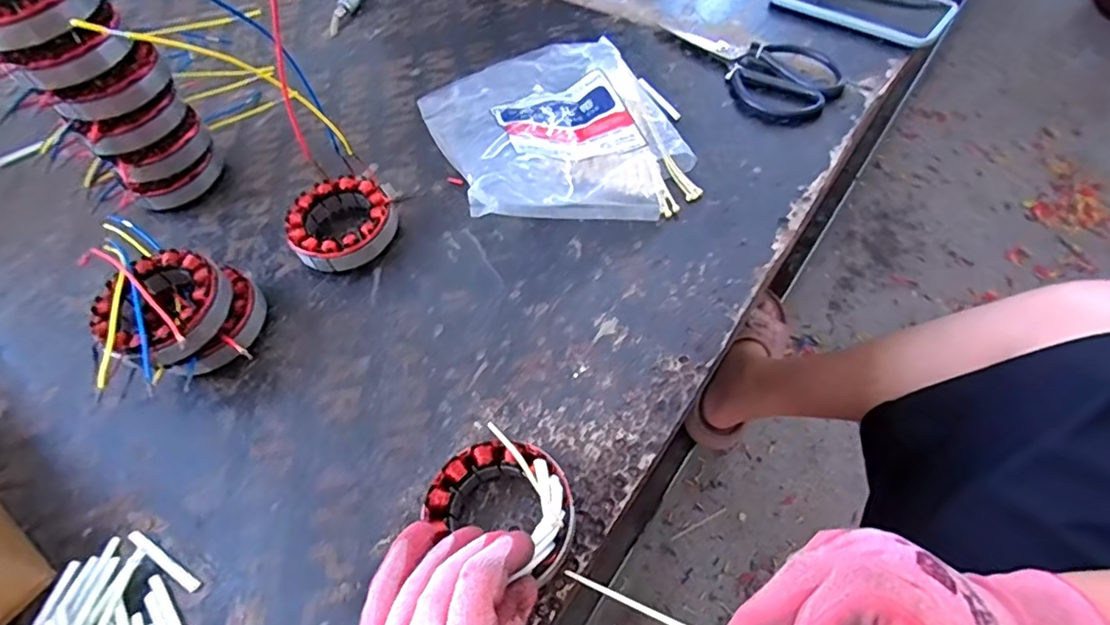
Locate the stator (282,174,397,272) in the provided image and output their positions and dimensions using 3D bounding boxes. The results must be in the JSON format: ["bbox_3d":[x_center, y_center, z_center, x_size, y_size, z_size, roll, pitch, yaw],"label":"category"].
[{"bbox_3d":[-0.179,-0.074,0.489,0.086,0.030,0.091,-2,57,3],"label":"stator"}]

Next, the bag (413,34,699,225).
[{"bbox_3d":[-0.002,-0.176,0.512,0.198,0.065,0.250,-20,58,-8],"label":"bag"}]

